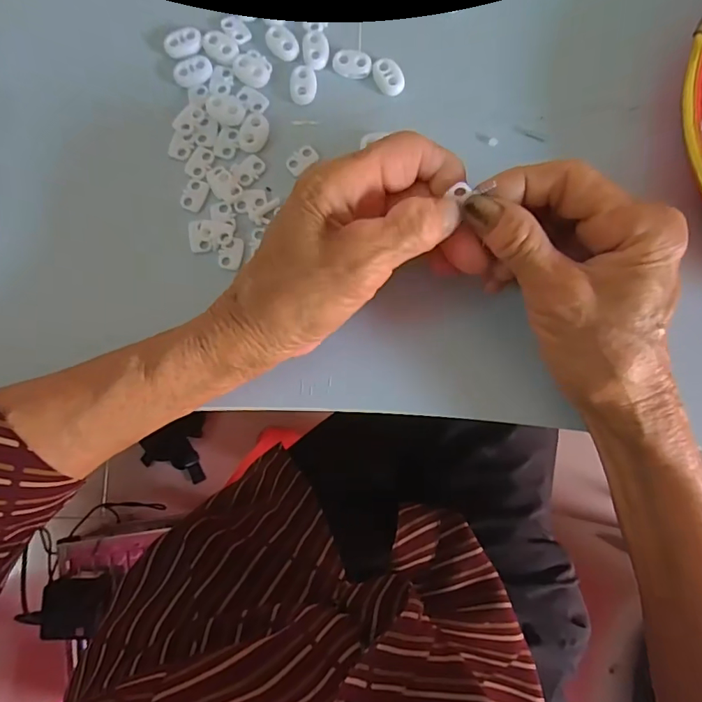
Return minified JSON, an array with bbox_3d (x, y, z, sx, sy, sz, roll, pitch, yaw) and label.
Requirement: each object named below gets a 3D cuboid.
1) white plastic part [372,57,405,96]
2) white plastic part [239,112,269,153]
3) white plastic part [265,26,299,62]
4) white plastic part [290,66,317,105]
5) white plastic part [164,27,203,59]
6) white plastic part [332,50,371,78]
[{"bbox_3d":[0.021,-0.156,0.274,0.015,0.005,0.021,-27,84,-2],"label":"white plastic part"},{"bbox_3d":[-0.054,-0.122,0.271,0.014,0.004,0.022,25,85,4],"label":"white plastic part"},{"bbox_3d":[-0.039,-0.176,0.276,0.015,0.004,0.023,-40,84,-3],"label":"white plastic part"},{"bbox_3d":[-0.027,-0.151,0.274,0.015,0.004,0.022,-3,83,1],"label":"white plastic part"},{"bbox_3d":[-0.095,-0.175,0.275,0.021,0.005,0.014,-31,84,-2],"label":"white plastic part"},{"bbox_3d":[0.001,-0.164,0.276,0.022,0.006,0.014,8,84,2],"label":"white plastic part"}]

